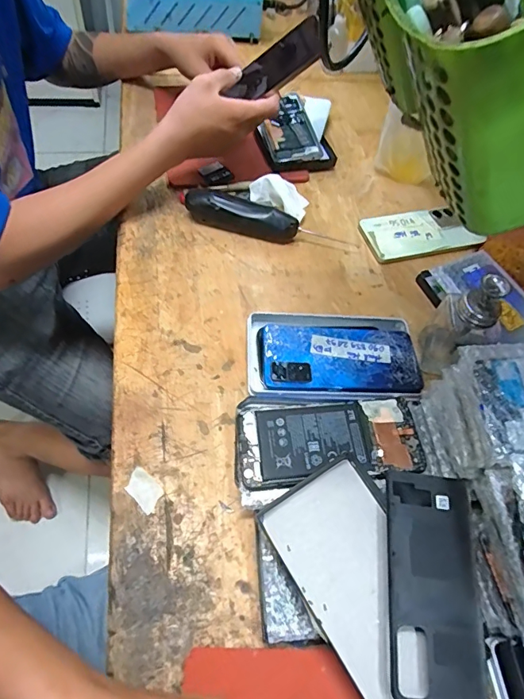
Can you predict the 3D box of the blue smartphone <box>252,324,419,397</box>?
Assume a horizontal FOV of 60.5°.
[{"bbox_3d":[0.080,0.009,0.468,0.163,0.014,0.090,2,57,-5],"label":"blue smartphone"}]

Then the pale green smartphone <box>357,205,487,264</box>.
[{"bbox_3d":[0.209,-0.157,0.599,0.147,0.011,0.076,-10,59,-13],"label":"pale green smartphone"}]

